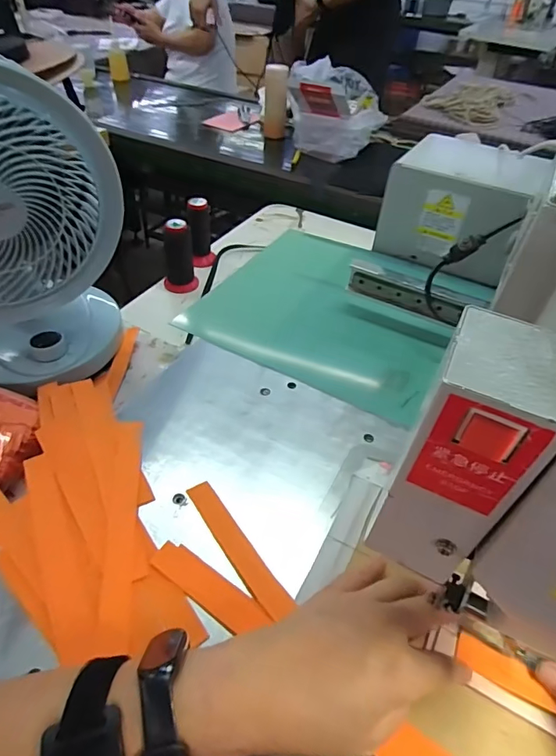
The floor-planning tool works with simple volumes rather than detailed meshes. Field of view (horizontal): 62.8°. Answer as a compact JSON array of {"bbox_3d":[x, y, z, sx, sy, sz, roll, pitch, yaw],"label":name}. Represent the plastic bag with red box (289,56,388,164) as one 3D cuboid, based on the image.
[{"bbox_3d":[0.154,-0.683,1.194,0.242,0.190,0.216,-2,45,-7],"label":"plastic bag with red box"}]

